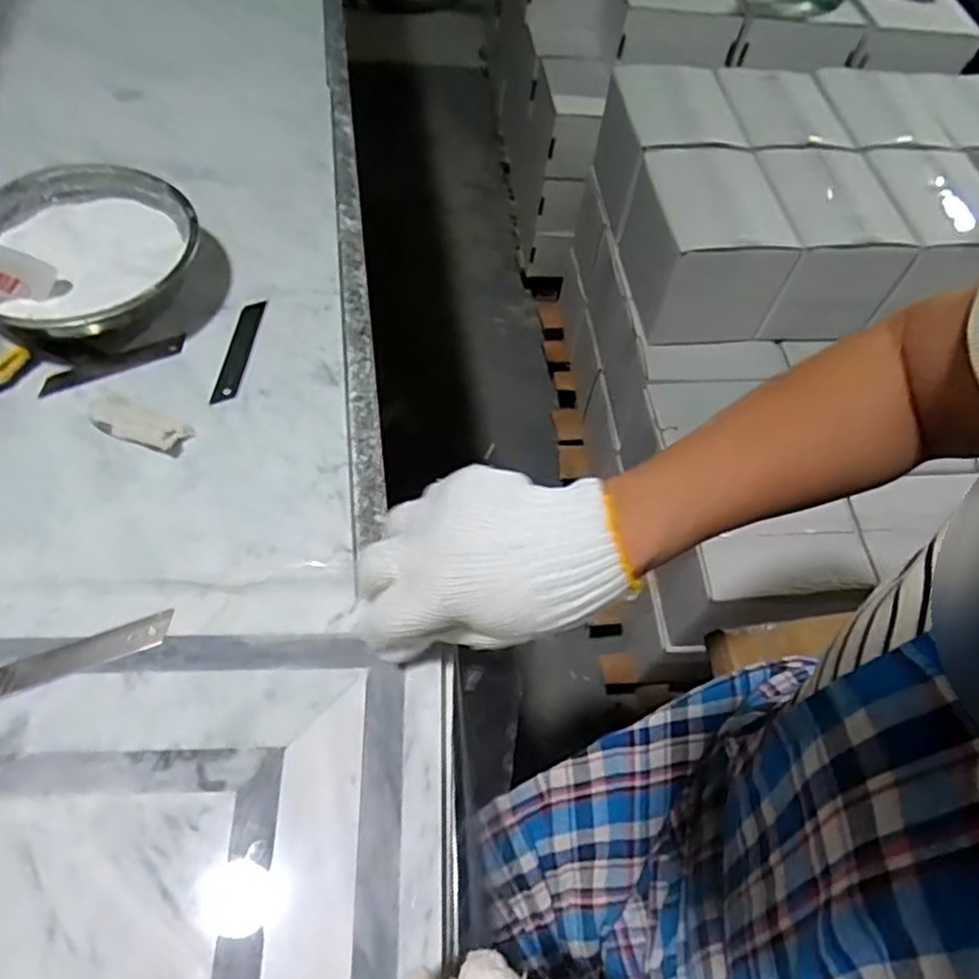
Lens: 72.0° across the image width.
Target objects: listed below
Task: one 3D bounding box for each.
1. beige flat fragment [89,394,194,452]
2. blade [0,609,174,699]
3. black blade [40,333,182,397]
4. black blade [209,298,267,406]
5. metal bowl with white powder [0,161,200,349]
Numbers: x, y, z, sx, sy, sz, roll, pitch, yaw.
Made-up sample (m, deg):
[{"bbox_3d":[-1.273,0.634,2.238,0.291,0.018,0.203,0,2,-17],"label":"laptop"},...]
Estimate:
[{"bbox_3d":[-0.238,-0.047,0.451,0.071,0.015,0.028,22,60,10],"label":"beige flat fragment"},{"bbox_3d":[-0.224,0.090,0.363,0.099,0.004,0.019,-18,62,-14],"label":"blade"},{"bbox_3d":[-0.271,-0.091,0.487,0.099,0.004,0.020,-23,63,-16],"label":"black blade"},{"bbox_3d":[-0.186,-0.104,0.502,0.015,0.004,0.101,10,55,-11],"label":"black blade"},{"bbox_3d":[-0.294,-0.164,0.499,0.154,0.058,0.154,2,59,-3],"label":"metal bowl with white powder"}]

